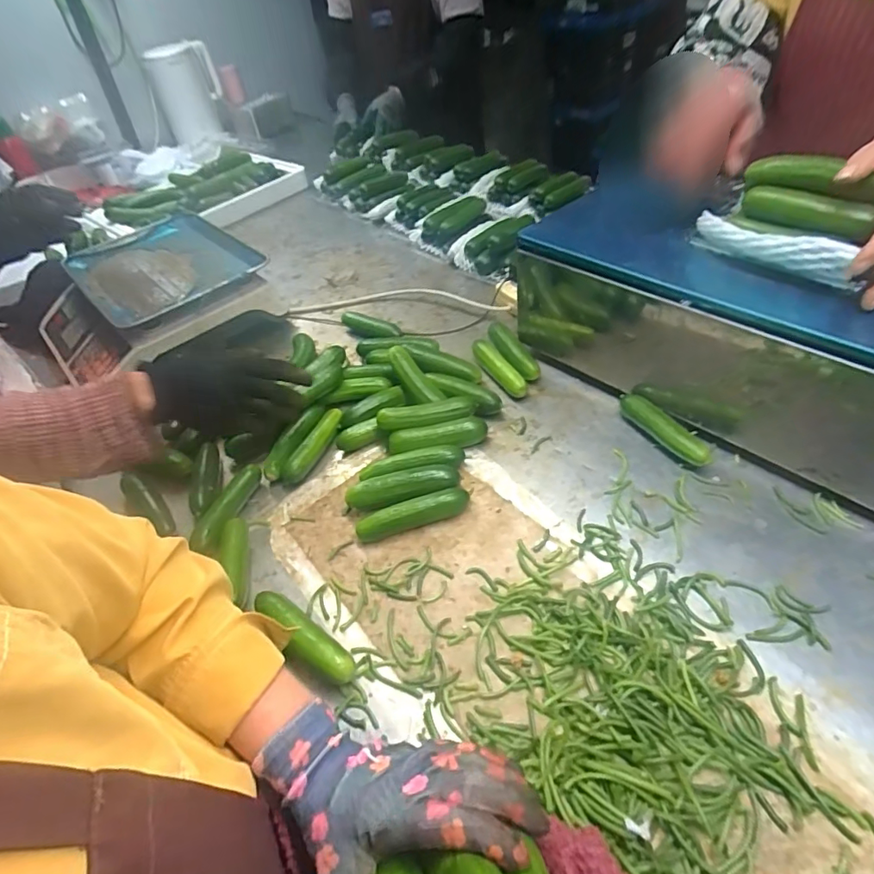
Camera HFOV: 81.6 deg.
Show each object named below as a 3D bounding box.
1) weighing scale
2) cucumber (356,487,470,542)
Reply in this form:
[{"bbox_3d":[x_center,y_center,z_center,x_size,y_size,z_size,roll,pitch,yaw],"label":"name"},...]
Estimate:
[{"bbox_3d":[-0.479,-0.234,0.830,0.329,0.097,0.356,-37,51,-23],"label":"weighing scale"},{"bbox_3d":[-0.024,0.083,0.538,0.122,0.030,0.023,-16,49,-8],"label":"cucumber"}]

